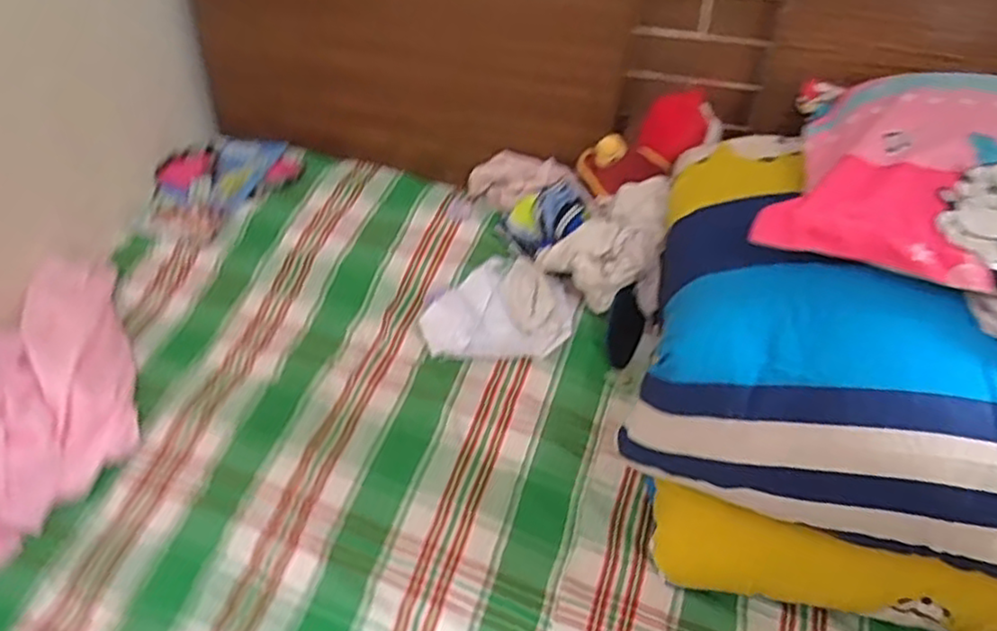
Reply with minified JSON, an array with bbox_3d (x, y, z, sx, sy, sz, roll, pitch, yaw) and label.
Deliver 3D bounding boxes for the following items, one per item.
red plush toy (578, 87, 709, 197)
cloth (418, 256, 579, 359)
[{"bbox_3d":[0.223,-0.265,1.040,0.218,0.080,0.121,-32,54,10],"label":"red plush toy"},{"bbox_3d":[0.000,-0.014,1.026,0.227,0.064,0.189,-4,53,2],"label":"cloth"}]

